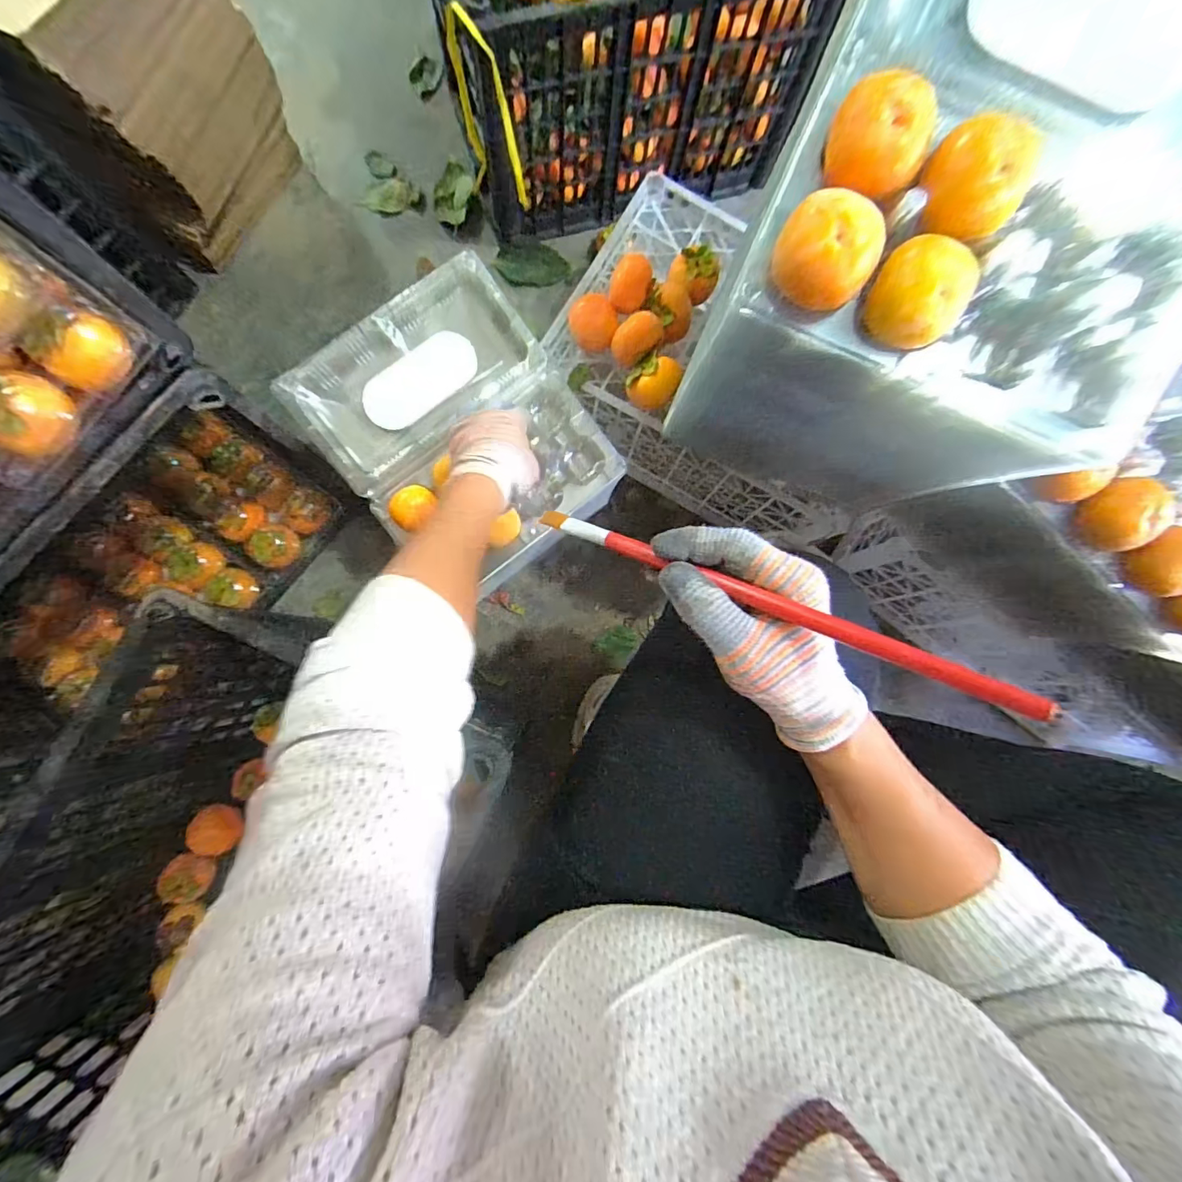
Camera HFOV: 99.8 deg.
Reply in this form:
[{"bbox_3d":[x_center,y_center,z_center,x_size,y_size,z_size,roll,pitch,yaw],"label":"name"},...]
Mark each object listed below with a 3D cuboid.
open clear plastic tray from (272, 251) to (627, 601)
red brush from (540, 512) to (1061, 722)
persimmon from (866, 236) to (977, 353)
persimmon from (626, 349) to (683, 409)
[{"bbox_3d":[-0.145,-0.176,0.564,0.260,0.082,0.296,-39,86,-8],"label":"open clear plastic tray"},{"bbox_3d":[0.074,-0.003,0.266,0.272,0.012,0.011,25,79,33],"label":"red brush"},{"bbox_3d":[0.191,-0.172,0.290,0.053,0.036,0.053,44,81,3],"label":"persimmon"},{"bbox_3d":[0.075,-0.248,0.587,0.058,0.046,0.059,1,82,-4],"label":"persimmon"}]

